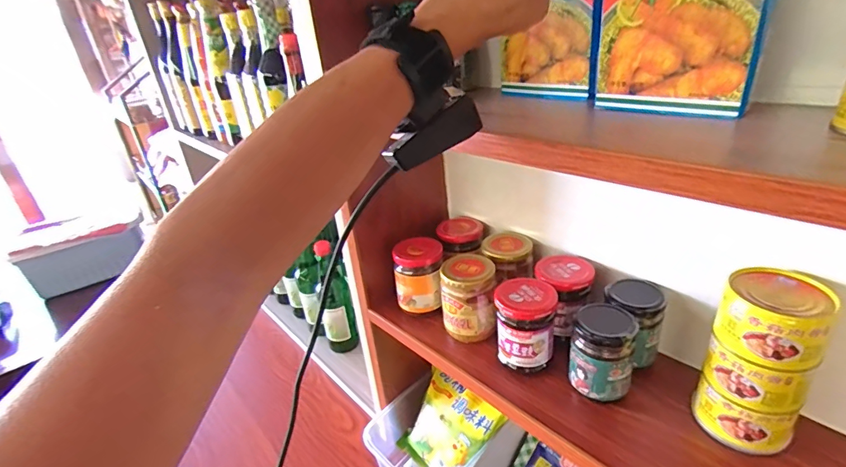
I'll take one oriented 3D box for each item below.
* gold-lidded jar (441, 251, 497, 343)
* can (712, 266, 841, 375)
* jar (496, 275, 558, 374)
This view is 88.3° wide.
[{"bbox_3d":[0.055,0.079,0.537,0.068,0.086,0.065,-2,27,10],"label":"gold-lidded jar"},{"bbox_3d":[0.283,0.068,0.352,0.064,0.054,0.068,-5,26,3],"label":"can"},{"bbox_3d":[0.114,0.103,0.484,0.061,0.090,0.060,-5,26,3],"label":"jar"}]

